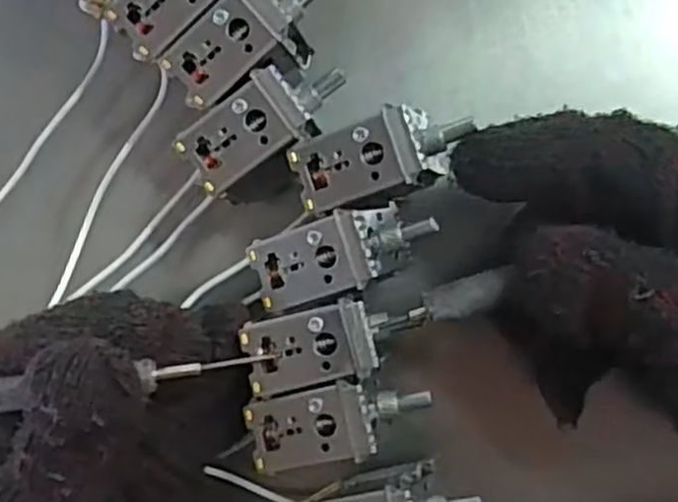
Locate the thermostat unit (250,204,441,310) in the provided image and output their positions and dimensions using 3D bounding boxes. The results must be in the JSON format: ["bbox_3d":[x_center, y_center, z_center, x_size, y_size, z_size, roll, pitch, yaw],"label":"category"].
[{"bbox_3d":[0.001,0.000,0.227,0.054,0.015,0.022,-19,87,5],"label":"thermostat unit"}]

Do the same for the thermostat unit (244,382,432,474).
[{"bbox_3d":[0.000,0.051,0.230,0.053,0.016,0.022,-12,88,5],"label":"thermostat unit"}]

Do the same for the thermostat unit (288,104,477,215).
[{"bbox_3d":[0.013,-0.028,0.227,0.053,0.017,0.022,-16,87,0],"label":"thermostat unit"}]

